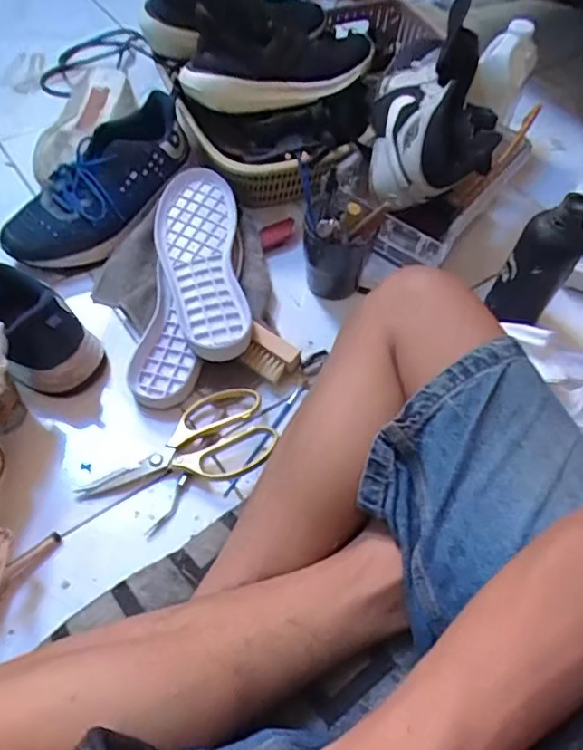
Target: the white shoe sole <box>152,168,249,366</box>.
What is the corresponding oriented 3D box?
[{"bbox_3d":[-0.109,-0.139,0.691,0.101,0.026,0.273,-5,59,-7],"label":"white shoe sole"}]

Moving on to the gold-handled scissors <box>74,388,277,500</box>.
[{"bbox_3d":[-0.119,0.072,0.601,0.199,0.032,0.098,-10,59,-10],"label":"gold-handled scissors"}]

